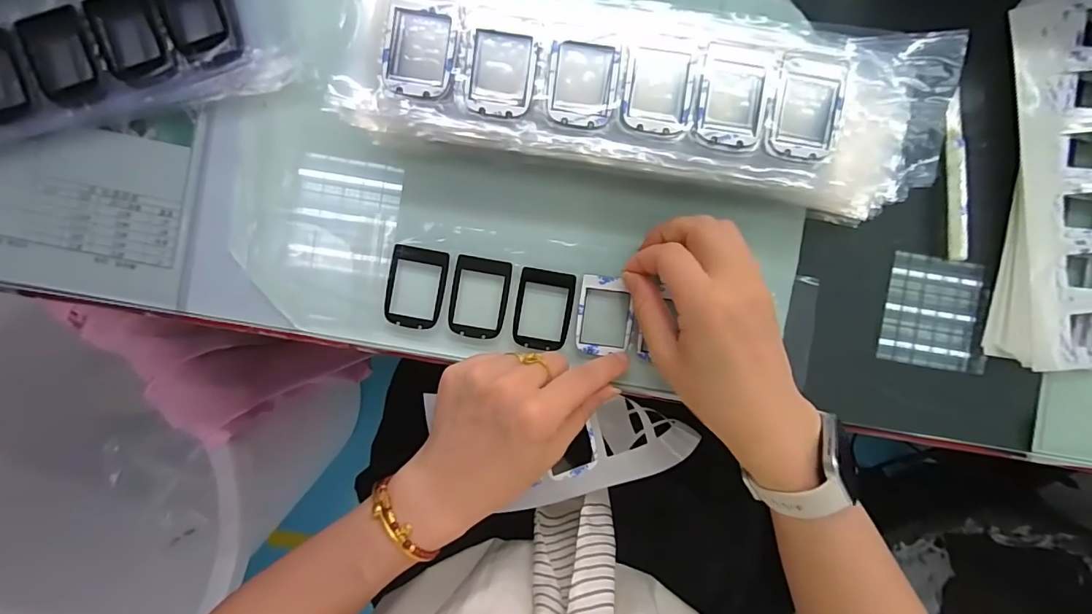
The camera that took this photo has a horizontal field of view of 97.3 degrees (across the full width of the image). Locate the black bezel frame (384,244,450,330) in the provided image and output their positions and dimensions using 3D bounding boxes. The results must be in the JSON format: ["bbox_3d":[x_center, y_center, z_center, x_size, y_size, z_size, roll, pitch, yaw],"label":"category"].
[{"bbox_3d":[-0.083,-0.012,0.306,0.035,0.004,0.051,10,94,-4],"label":"black bezel frame"}]

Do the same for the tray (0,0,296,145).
[{"bbox_3d":[-0.309,-0.144,0.285,0.279,0.023,0.083,-14,92,0],"label":"tray"}]

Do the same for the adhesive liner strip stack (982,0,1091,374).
[{"bbox_3d":[0.348,-0.080,0.310,0.102,0.013,0.236,2,92,-1],"label":"adhesive liner strip stack"}]

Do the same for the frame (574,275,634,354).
[{"bbox_3d":[0.039,0.006,0.310,0.036,0.006,0.051,4,92,-1],"label":"frame"}]

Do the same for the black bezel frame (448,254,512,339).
[{"bbox_3d":[-0.043,-0.006,0.307,0.035,0.004,0.051,9,92,-1],"label":"black bezel frame"}]

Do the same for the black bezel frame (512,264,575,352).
[{"bbox_3d":[-0.001,0.002,0.309,0.035,0.004,0.051,9,92,-1],"label":"black bezel frame"}]

